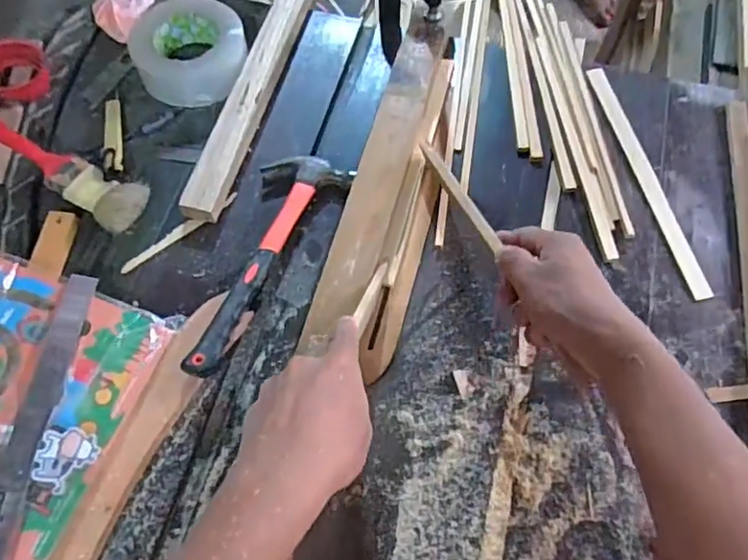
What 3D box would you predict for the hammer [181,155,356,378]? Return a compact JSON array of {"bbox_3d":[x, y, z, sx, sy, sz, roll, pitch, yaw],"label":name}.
[{"bbox_3d":[-0.124,-0.030,0.614,0.090,0.037,0.264,28,66,13],"label":"hammer"}]

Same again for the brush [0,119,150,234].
[{"bbox_3d":[-0.337,-0.126,0.635,0.214,0.027,0.054,31,66,-1],"label":"brush"}]

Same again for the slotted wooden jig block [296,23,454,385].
[{"bbox_3d":[0.023,-0.106,0.652,0.090,0.049,0.414,13,66,6],"label":"slotted wooden jig block"}]

